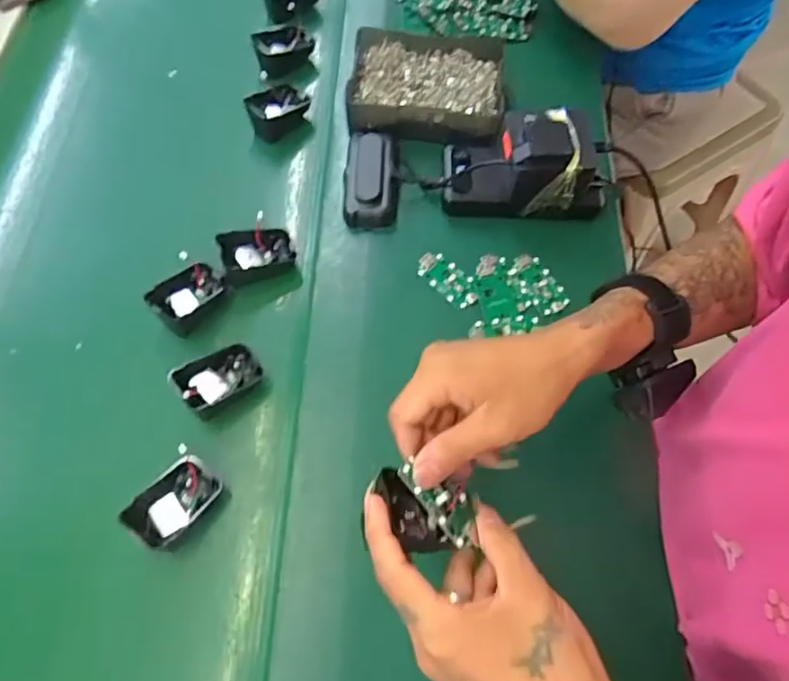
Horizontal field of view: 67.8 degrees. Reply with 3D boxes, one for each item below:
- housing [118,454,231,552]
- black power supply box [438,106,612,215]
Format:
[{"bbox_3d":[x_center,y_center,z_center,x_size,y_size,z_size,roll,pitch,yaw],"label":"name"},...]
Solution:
[{"bbox_3d":[-0.166,0.126,0.453,0.050,0.039,0.072,32,69,16],"label":"housing"},{"bbox_3d":[0.125,-0.169,0.557,0.154,0.079,0.075,5,64,4],"label":"black power supply box"}]

